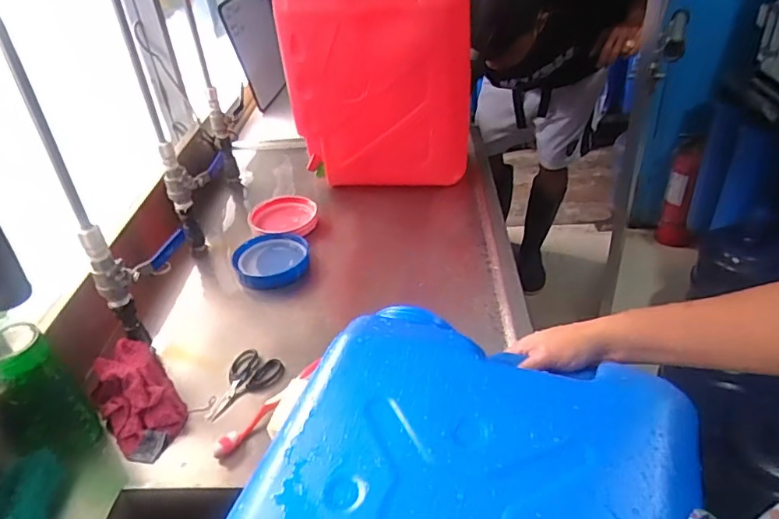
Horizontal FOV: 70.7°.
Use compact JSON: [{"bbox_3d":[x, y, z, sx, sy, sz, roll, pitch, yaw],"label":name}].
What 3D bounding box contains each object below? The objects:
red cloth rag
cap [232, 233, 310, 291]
[{"bbox_3d":[-0.307,0.166,0.666,0.083,0.056,0.158,-29,42,-28],"label":"red cloth rag"},{"bbox_3d":[-0.188,0.004,0.890,0.118,0.035,0.115,-4,36,3],"label":"cap"}]

